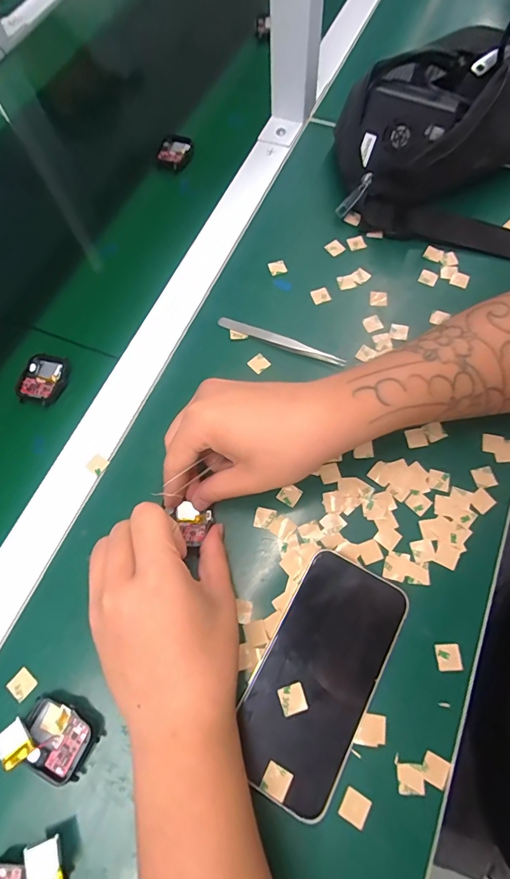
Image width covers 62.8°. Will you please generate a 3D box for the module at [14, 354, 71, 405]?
[{"bbox_3d":[-0.184,-0.053,0.363,0.041,0.007,0.046,21,70,11],"label":"module"}]

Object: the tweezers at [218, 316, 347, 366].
[{"bbox_3d":[0.022,-0.086,0.366,0.118,0.007,0.011,23,70,12],"label":"tweezers"}]

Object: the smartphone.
[{"bbox_3d":[0.042,0.150,0.272,0.070,0.010,0.142,26,71,13],"label":"smartphone"}]

